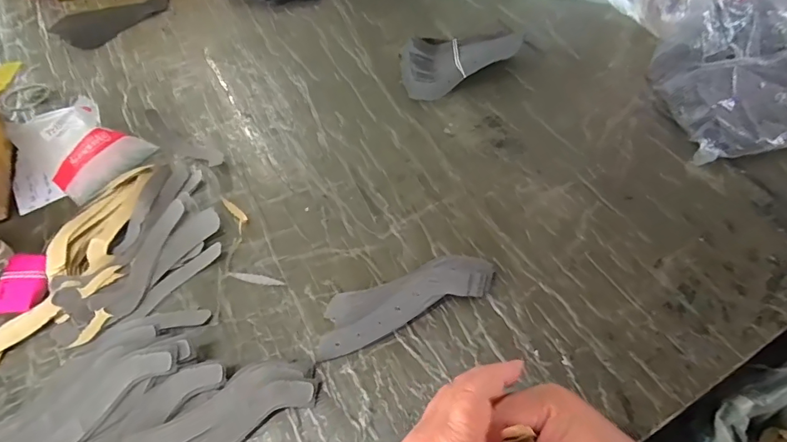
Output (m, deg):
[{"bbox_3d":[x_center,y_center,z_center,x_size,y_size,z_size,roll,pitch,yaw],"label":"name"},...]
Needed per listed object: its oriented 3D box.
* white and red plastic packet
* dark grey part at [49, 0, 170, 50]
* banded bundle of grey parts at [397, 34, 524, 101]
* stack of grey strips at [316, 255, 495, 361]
[{"bbox_3d":[-0.424,-0.114,0.594,0.180,0.046,0.114,34,64,23],"label":"white and red plastic packet"},{"bbox_3d":[-0.496,-0.372,0.794,0.119,0.005,0.194,34,64,23],"label":"dark grey part"},{"bbox_3d":[0.089,-0.241,0.656,0.182,0.044,0.097,-30,60,-16],"label":"banded bundle of grey parts"},{"bbox_3d":[0.011,0.078,0.457,0.192,0.025,0.059,-19,57,-10],"label":"stack of grey strips"}]

